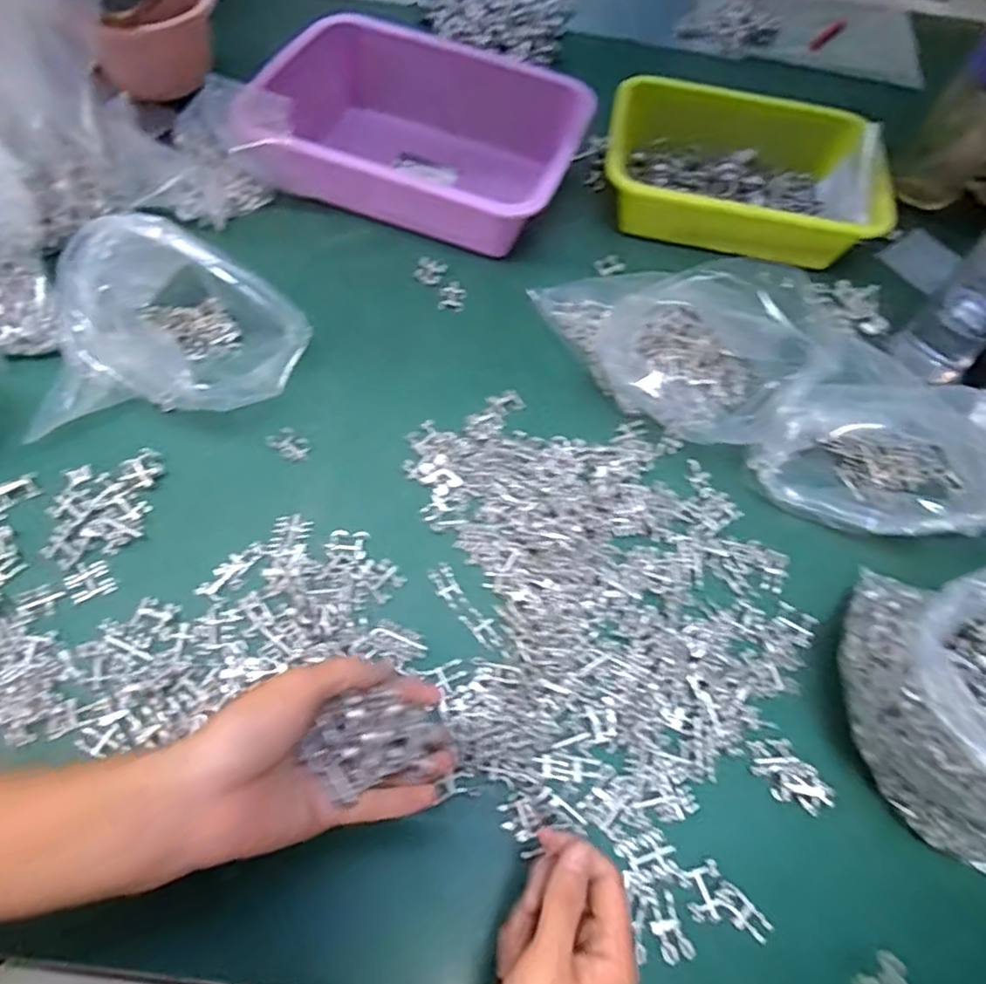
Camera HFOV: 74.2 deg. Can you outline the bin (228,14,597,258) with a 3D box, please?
[{"bbox_3d":[-0.070,-0.347,0.643,0.298,0.089,0.208,17,61,3],"label":"bin"}]

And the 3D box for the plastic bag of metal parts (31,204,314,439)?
[{"bbox_3d":[-0.247,-0.134,0.495,0.200,0.110,0.154,-4,62,-8],"label":"plastic bag of metal parts"}]

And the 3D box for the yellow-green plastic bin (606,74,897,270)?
[{"bbox_3d":[0.248,-0.318,0.652,0.259,0.076,0.175,15,61,2],"label":"yellow-green plastic bin"}]

